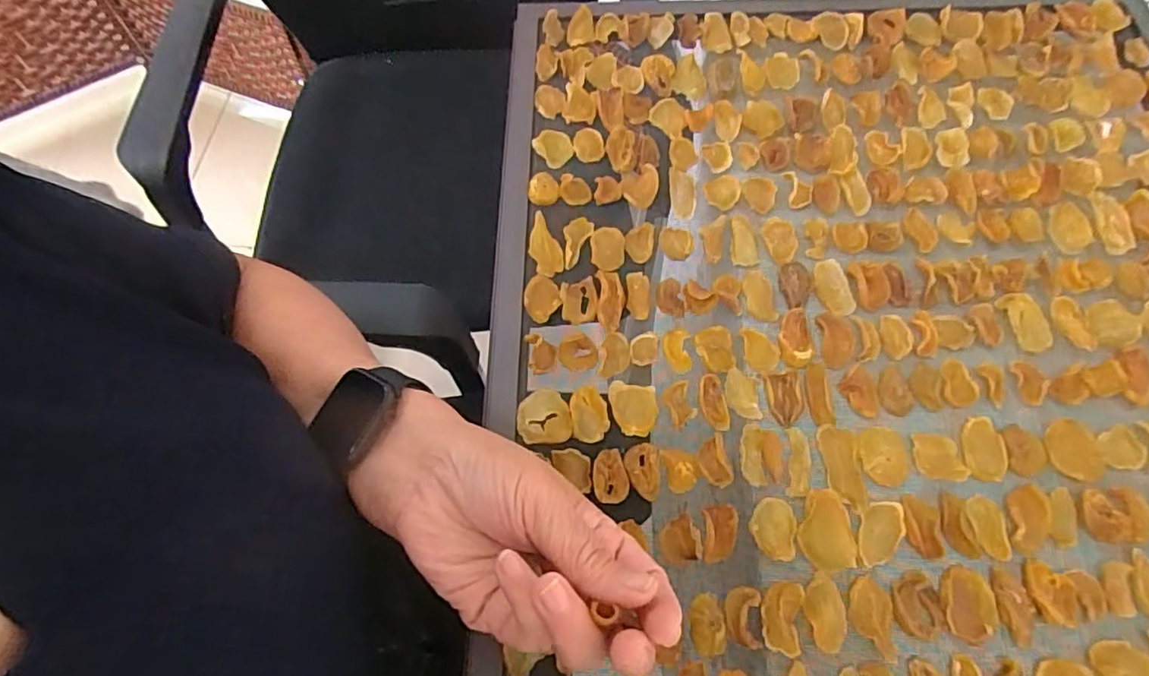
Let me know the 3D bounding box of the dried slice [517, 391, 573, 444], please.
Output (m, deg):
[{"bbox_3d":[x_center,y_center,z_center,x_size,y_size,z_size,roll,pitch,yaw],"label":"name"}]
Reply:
[{"bbox_3d":[-0.017,0.045,0.336,0.030,0.005,0.029,1,63,-1],"label":"dried slice"}]

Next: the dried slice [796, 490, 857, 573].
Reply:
[{"bbox_3d":[0.128,0.098,0.308,0.026,0.004,0.041,-7,53,16],"label":"dried slice"}]

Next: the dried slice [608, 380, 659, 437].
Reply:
[{"bbox_3d":[0.033,0.039,0.336,0.028,0.004,0.030,8,63,3],"label":"dried slice"}]

